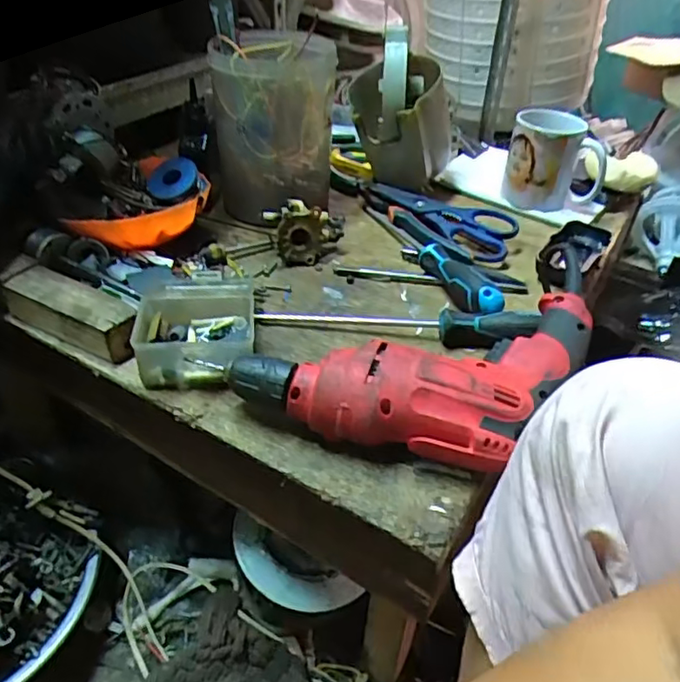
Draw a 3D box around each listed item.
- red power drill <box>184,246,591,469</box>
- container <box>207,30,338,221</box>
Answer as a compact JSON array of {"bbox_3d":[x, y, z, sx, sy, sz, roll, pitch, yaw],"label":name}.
[{"bbox_3d":[0.050,0.009,0.479,0.261,0.063,0.201,17,41,17],"label":"red power drill"},{"bbox_3d":[-0.071,-0.225,0.660,0.123,0.182,0.108,-2,39,-6],"label":"container"}]

